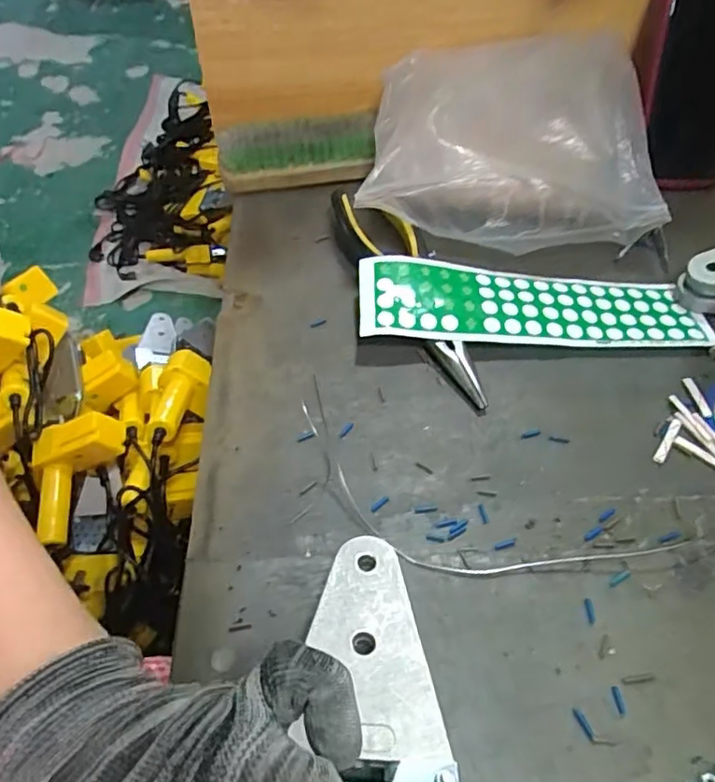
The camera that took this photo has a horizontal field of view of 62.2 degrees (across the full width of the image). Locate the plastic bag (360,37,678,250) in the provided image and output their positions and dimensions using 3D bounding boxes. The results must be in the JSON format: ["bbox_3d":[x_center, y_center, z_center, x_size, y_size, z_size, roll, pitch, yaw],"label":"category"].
[{"bbox_3d":[0.105,-0.173,0.420,0.199,0.089,0.141,0,53,-1],"label":"plastic bag"}]

